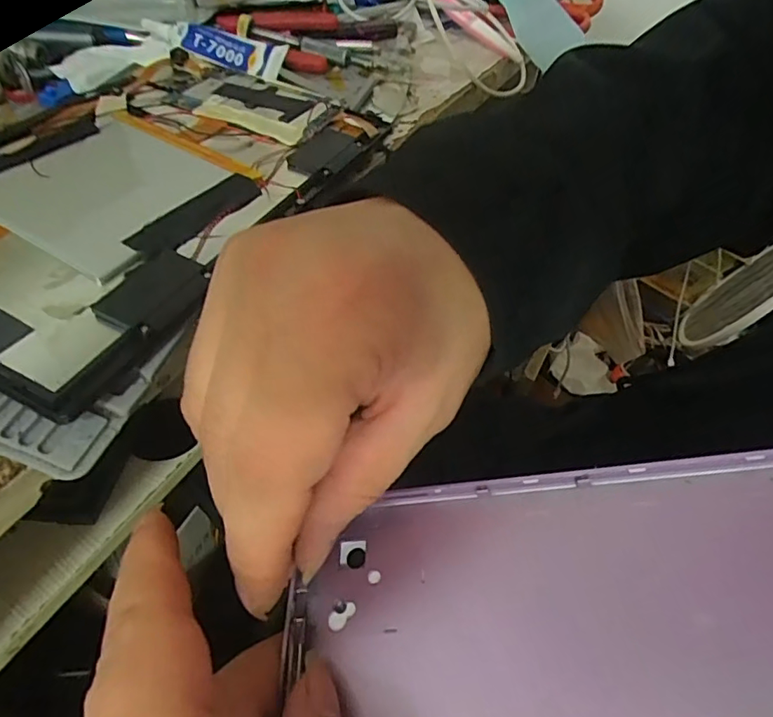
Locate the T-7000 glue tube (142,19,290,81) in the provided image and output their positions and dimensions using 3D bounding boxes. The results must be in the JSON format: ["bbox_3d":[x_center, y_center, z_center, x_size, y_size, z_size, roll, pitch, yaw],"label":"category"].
[{"bbox_3d":[-0.118,-0.213,0.353,0.101,0.020,0.025,11,48,5],"label":"T-7000 glue tube"}]

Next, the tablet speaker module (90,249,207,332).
[{"bbox_3d":[-0.089,-0.026,0.200,0.028,0.005,0.039,20,50,13],"label":"tablet speaker module"}]

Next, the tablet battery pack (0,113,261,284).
[{"bbox_3d":[-0.130,-0.080,0.238,0.112,0.009,0.086,25,51,17],"label":"tablet battery pack"}]

